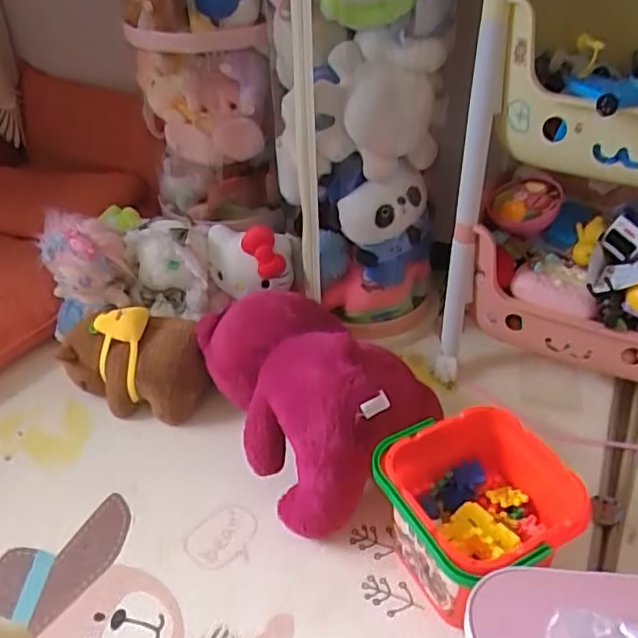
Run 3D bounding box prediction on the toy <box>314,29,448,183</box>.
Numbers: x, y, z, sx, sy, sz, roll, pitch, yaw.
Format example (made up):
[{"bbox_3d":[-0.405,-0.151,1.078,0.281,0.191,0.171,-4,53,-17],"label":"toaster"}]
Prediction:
[{"bbox_3d":[0.084,-0.294,0.851,0.163,0.175,0.088,13,41,17],"label":"toy"}]

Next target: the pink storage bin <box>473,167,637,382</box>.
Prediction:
[{"bbox_3d":[0.394,-0.066,0.892,0.310,0.207,0.203,18,42,22],"label":"pink storage bin"}]

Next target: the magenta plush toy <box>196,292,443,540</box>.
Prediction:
[{"bbox_3d":[-0.027,0.094,0.846,0.188,0.222,0.343,-22,43,-23],"label":"magenta plush toy"}]

